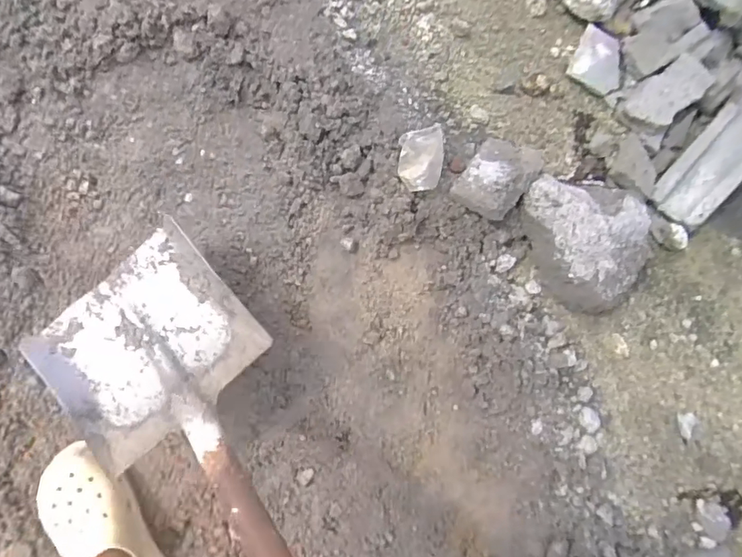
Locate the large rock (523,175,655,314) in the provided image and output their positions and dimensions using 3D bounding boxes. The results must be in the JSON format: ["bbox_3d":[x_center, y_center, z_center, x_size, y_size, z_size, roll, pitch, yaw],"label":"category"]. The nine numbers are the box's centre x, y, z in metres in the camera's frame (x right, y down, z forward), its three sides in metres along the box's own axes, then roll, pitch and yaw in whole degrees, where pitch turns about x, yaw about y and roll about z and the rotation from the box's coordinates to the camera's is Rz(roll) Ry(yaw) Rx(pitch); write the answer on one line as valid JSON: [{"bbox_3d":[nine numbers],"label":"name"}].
[{"bbox_3d":[0.357,-0.065,0.795,0.206,0.086,0.208,1,84,-8],"label":"large rock"}]

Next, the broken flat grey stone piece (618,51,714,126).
[{"bbox_3d":[0.481,-0.301,0.849,0.153,0.030,0.076,-33,89,-10],"label":"broken flat grey stone piece"}]

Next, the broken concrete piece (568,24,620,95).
[{"bbox_3d":[0.382,-0.362,0.865,0.082,0.022,0.094,26,81,-4],"label":"broken concrete piece"}]

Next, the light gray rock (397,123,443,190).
[{"bbox_3d":[0.074,-0.177,0.767,0.063,0.044,0.089,-1,84,-8],"label":"light gray rock"}]

